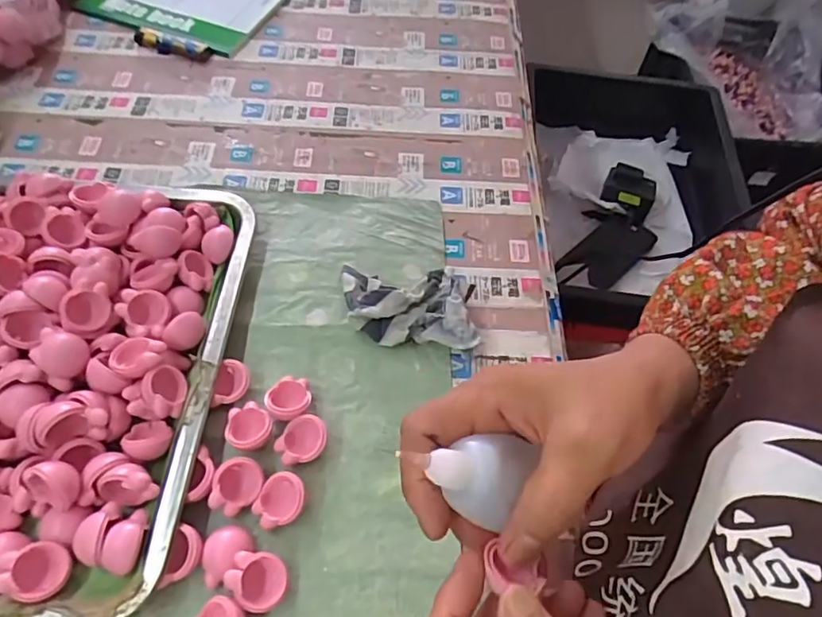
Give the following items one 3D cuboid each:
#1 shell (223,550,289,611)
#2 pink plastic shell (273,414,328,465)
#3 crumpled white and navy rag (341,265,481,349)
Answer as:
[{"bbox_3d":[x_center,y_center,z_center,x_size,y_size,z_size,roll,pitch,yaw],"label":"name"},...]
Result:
[{"bbox_3d":[-0.086,0.153,0.308,0.031,0.021,0.028,9,58,1],"label":"shell"},{"bbox_3d":[-0.070,0.086,0.352,0.032,0.020,0.028,-29,65,-20],"label":"pink plastic shell"},{"bbox_3d":[-0.003,-0.003,0.403,0.091,0.030,0.072,0,59,-4],"label":"crumpled white and navy rag"}]

